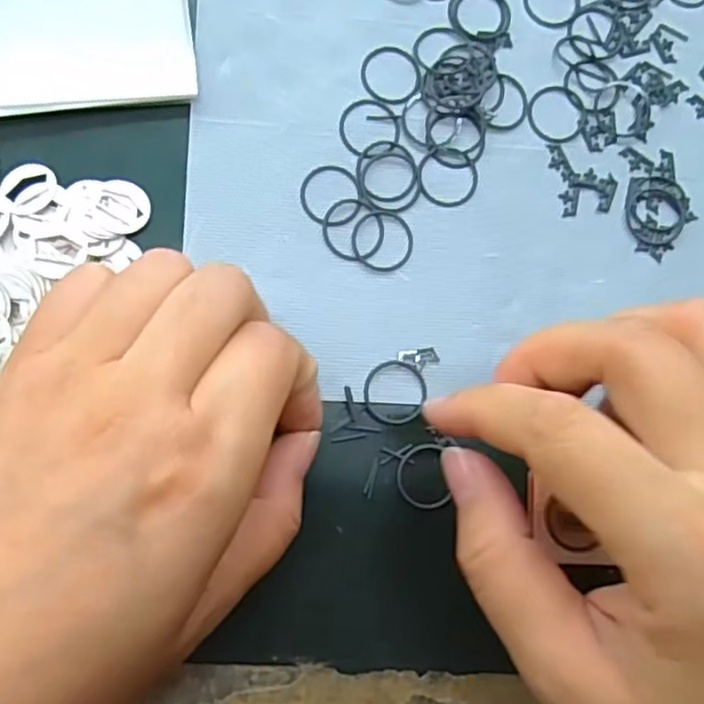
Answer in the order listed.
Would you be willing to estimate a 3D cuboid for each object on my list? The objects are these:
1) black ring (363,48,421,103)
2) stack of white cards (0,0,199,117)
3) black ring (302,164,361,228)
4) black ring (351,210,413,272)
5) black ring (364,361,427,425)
[{"bbox_3d":[0.014,-0.095,0.231,0.021,0.004,0.021,1,83,-7],"label":"black ring"},{"bbox_3d":[-0.091,-0.098,0.218,0.078,0.005,0.043,-7,84,-7],"label":"stack of white cards"},{"bbox_3d":[-0.007,-0.052,0.224,0.020,0.004,0.021,1,83,-7],"label":"black ring"},{"bbox_3d":[0.010,-0.037,0.225,0.020,0.004,0.021,1,83,-7],"label":"black ring"},{"bbox_3d":[0.014,0.013,0.217,0.021,0.004,0.020,1,83,-7],"label":"black ring"}]

